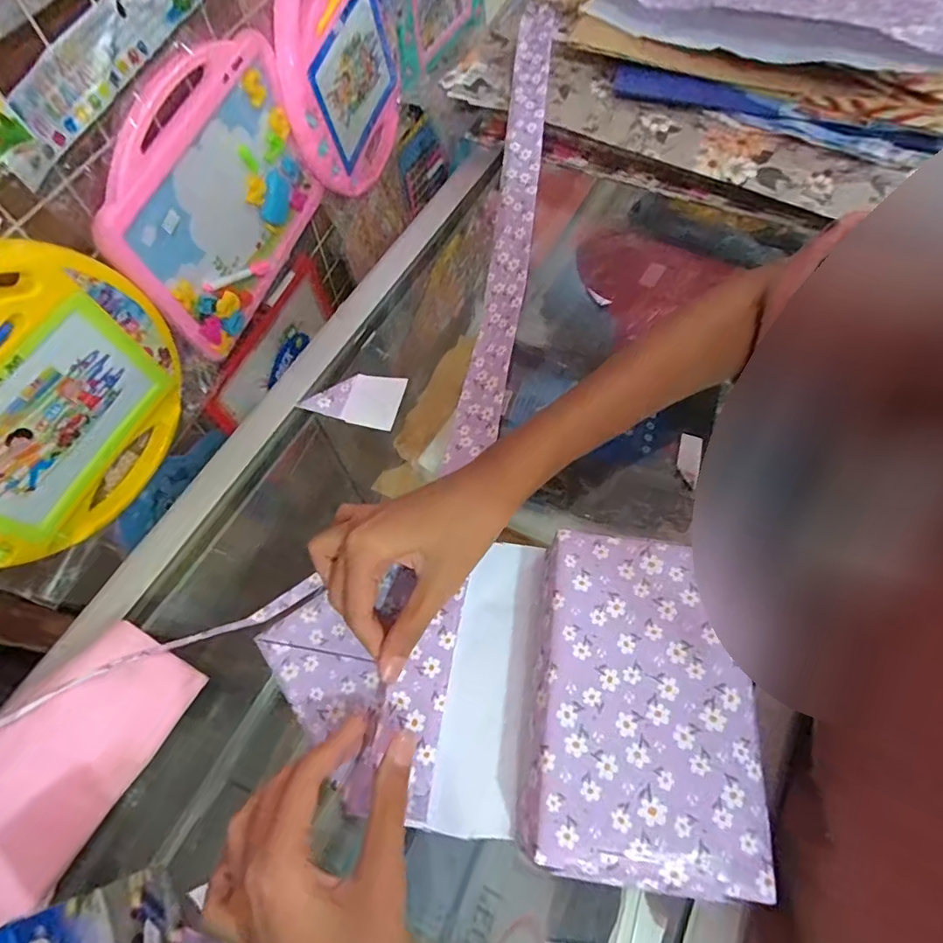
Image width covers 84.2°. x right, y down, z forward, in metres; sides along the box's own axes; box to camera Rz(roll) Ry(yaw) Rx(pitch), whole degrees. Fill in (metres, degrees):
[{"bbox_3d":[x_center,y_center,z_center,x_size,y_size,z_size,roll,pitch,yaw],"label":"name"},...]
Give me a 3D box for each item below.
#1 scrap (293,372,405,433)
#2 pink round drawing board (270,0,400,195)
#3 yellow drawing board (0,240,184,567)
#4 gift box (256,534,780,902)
[{"bbox_3d":[-0.085,-0.055,0.378,0.068,0.004,0.041,15,72,3],"label":"scrap"},{"bbox_3d":[-0.169,-0.522,0.694,0.036,0.278,0.258,14,64,7],"label":"pink round drawing board"},{"bbox_3d":[-0.382,-0.050,0.461,0.028,0.262,0.272,23,66,11],"label":"yellow drawing board"},{"bbox_3d":[0.012,0.108,0.281,0.241,0.064,0.148,8,64,4],"label":"gift box"}]

